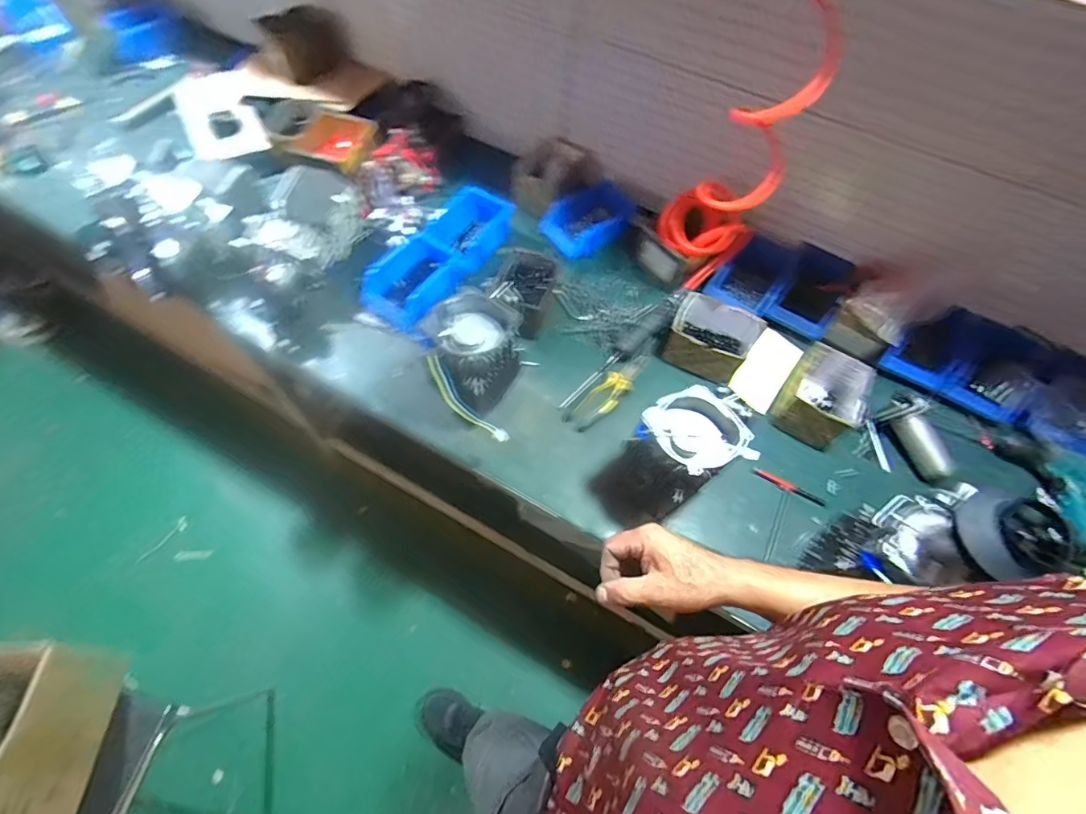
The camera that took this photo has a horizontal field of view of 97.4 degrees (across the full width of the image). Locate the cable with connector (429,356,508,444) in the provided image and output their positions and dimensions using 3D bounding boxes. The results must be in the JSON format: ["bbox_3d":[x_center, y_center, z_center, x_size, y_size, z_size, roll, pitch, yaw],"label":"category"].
[{"bbox_3d":[-0.123,-0.005,0.737,0.172,0.023,0.036,48,67,-6],"label":"cable with connector"}]

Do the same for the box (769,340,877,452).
[{"bbox_3d":[0.515,-0.014,0.878,0.142,0.114,0.180,36,65,14],"label":"box"}]

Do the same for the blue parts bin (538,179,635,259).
[{"bbox_3d":[0.098,-0.436,1.093,0.142,0.054,0.225,39,66,16],"label":"blue parts bin"}]

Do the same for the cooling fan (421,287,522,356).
[{"bbox_3d":[-0.108,-0.126,0.729,0.114,0.044,0.106,30,64,12],"label":"cooling fan"}]

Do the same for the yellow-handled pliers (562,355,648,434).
[{"bbox_3d":[0.132,-0.031,0.906,0.207,0.027,0.055,-40,71,-22],"label":"yellow-handled pliers"}]

